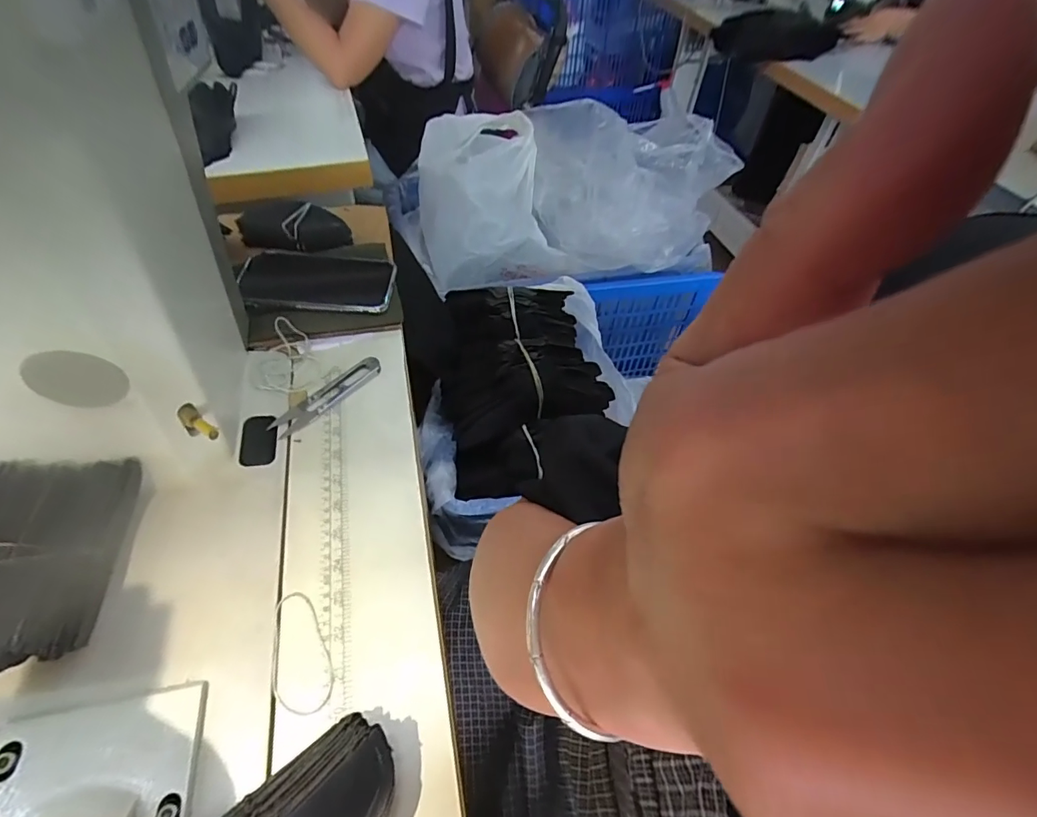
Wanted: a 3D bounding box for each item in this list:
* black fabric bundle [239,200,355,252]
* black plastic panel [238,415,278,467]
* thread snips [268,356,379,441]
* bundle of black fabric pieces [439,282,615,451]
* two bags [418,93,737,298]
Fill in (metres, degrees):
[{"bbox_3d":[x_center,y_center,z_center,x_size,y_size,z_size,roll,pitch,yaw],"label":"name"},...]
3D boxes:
[{"bbox_3d":[-0.270,-0.221,0.578,0.128,0.045,0.048,8,53,2],"label":"black fabric bundle"},{"bbox_3d":[-0.235,0.029,0.426,0.029,0.004,0.054,-9,54,-10],"label":"black plastic panel"},{"bbox_3d":[-0.183,-0.013,0.456,0.026,0.009,0.114,40,61,23],"label":"thread snips"},{"bbox_3d":[0.000,-0.083,0.671,0.230,0.071,0.242,-11,55,-11],"label":"bundle of black fabric pieces"},{"bbox_3d":[0.075,-0.425,0.898,0.541,0.244,0.382,-14,55,-13],"label":"two bags"}]

